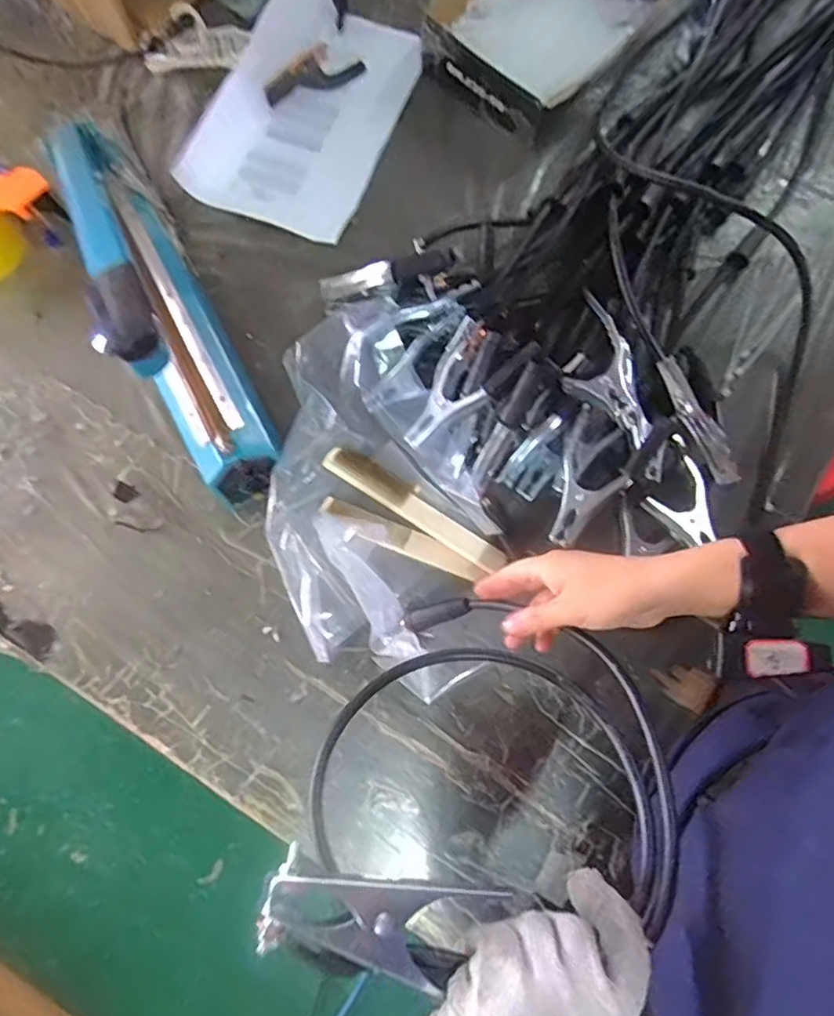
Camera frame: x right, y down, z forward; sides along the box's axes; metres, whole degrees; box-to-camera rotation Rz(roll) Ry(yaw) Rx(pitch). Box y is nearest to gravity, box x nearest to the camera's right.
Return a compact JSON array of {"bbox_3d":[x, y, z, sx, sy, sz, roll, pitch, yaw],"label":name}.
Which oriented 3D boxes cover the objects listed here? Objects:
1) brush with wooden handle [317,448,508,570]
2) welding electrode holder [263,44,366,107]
[{"bbox_3d":[-0.003,-0.003,0.589,0.196,0.020,0.030,33,80,7],"label":"brush with wooden handle"},{"bbox_3d":[-0.119,-0.496,0.706,0.067,0.026,0.100,39,81,8],"label":"welding electrode holder"}]

